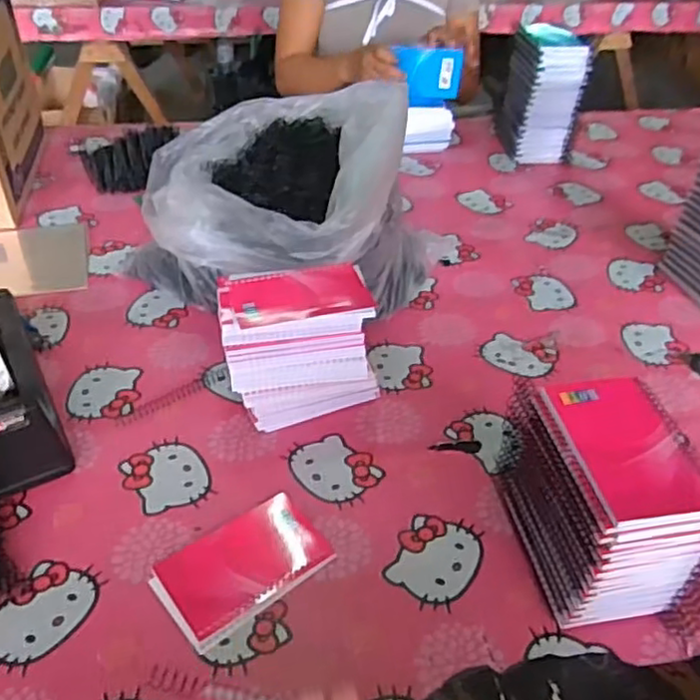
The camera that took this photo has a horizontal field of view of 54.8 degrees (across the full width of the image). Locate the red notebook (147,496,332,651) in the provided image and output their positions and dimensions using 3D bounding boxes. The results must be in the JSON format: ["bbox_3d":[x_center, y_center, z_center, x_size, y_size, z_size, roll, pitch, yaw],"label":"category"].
[{"bbox_3d":[-0.087,0.176,0.556,0.134,0.005,0.086,-27,48,-31],"label":"red notebook"}]

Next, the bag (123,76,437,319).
[{"bbox_3d":[-0.088,-0.178,0.811,0.340,0.216,0.255,16,41,15],"label":"bag"}]

